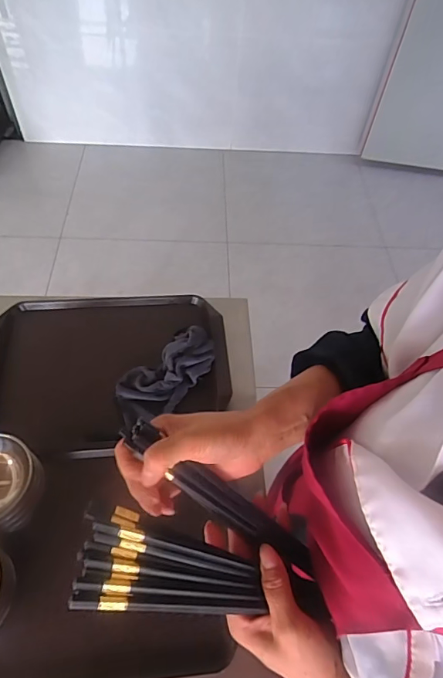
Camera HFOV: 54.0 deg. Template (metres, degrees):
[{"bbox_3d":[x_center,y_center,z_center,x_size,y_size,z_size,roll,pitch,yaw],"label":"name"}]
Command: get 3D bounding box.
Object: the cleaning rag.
[{"bbox_3d":[-0.094,0.058,0.741,0.102,0.047,0.203,40,62,21],"label":"cleaning rag"}]

